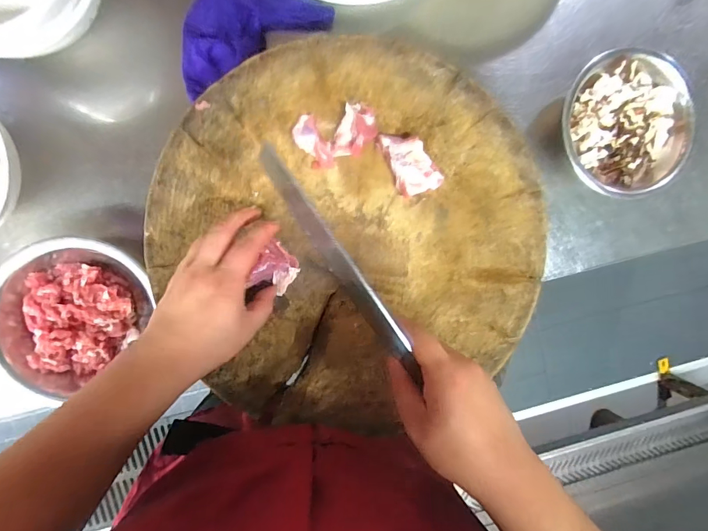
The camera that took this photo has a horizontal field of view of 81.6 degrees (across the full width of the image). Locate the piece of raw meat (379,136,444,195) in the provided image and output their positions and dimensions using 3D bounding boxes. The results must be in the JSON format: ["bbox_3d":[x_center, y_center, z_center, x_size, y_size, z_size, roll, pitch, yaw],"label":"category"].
[{"bbox_3d":[0.059,-0.106,0.419,0.041,0.015,0.067,-24,97,-5],"label":"piece of raw meat"}]

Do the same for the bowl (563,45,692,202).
[{"bbox_3d":[0.325,-0.171,0.504,0.165,0.067,0.165,-1,94,-8],"label":"bowl"}]

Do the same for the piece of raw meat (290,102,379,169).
[{"bbox_3d":[-0.016,-0.130,0.411,0.081,0.015,0.052,-17,96,-6],"label":"piece of raw meat"}]

